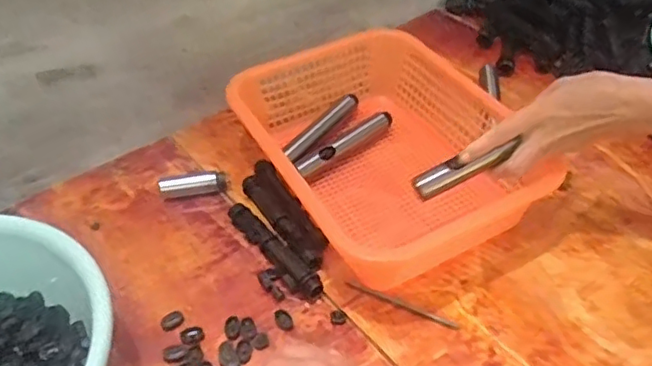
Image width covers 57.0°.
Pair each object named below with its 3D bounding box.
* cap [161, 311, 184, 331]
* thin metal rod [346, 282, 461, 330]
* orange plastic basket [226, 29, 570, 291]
[{"bbox_3d":[-0.146,0.130,0.571,0.021,0.007,0.017,-26,50,-23],"label":"cap"},{"bbox_3d":[0.072,0.117,0.575,0.113,0.004,0.008,20,49,20],"label":"thin metal rod"},{"bbox_3d":[0.053,-0.046,0.679,0.244,0.091,0.326,-22,49,-20],"label":"orange plastic basket"}]

